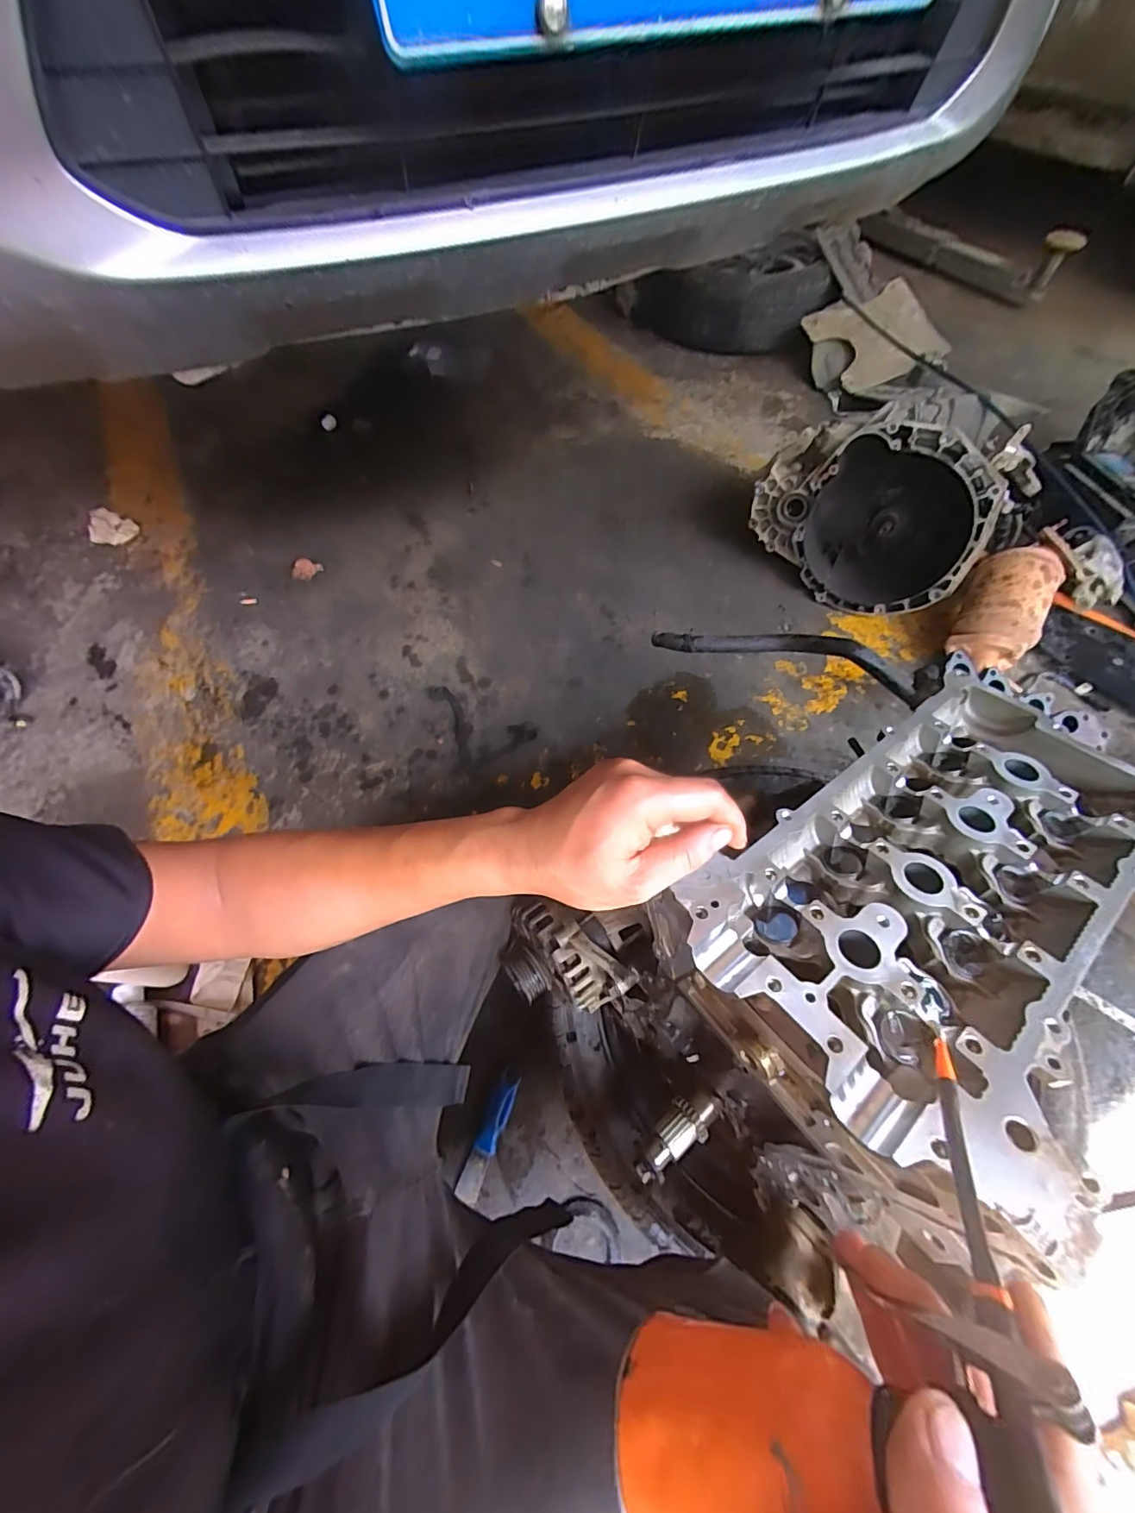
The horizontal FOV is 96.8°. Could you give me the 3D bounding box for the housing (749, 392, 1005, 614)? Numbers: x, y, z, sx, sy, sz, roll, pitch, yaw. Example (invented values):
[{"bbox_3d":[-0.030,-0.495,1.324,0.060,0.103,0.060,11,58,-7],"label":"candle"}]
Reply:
[{"bbox_3d":[0.608,-0.503,1.035,0.415,0.333,0.246,23,65,15],"label":"housing"}]

